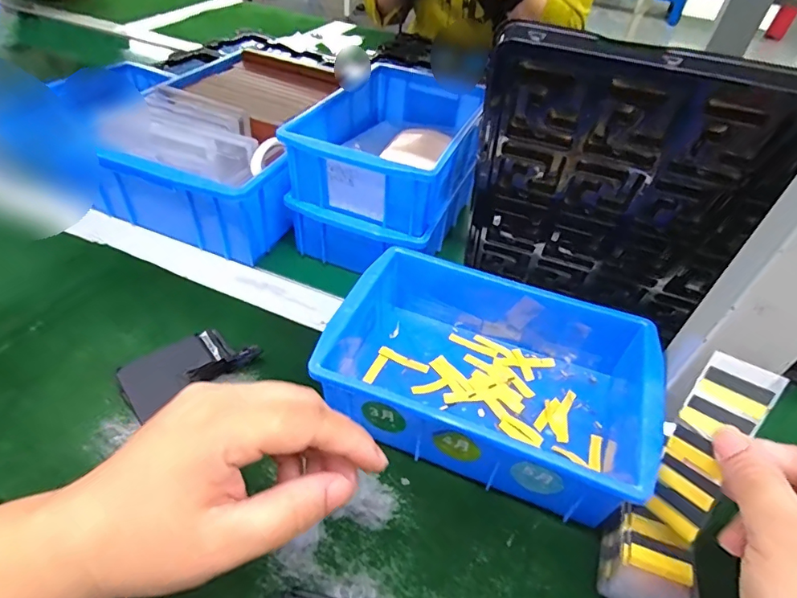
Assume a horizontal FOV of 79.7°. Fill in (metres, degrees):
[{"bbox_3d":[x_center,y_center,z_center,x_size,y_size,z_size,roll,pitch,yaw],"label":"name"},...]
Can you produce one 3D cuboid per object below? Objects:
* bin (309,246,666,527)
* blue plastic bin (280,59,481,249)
[{"bbox_3d":[0.058,0.049,0.323,0.200,0.068,0.136,20,45,14],"label":"bin"},{"bbox_3d":[-0.002,-0.141,0.442,0.128,0.071,0.198,19,46,13],"label":"blue plastic bin"}]

